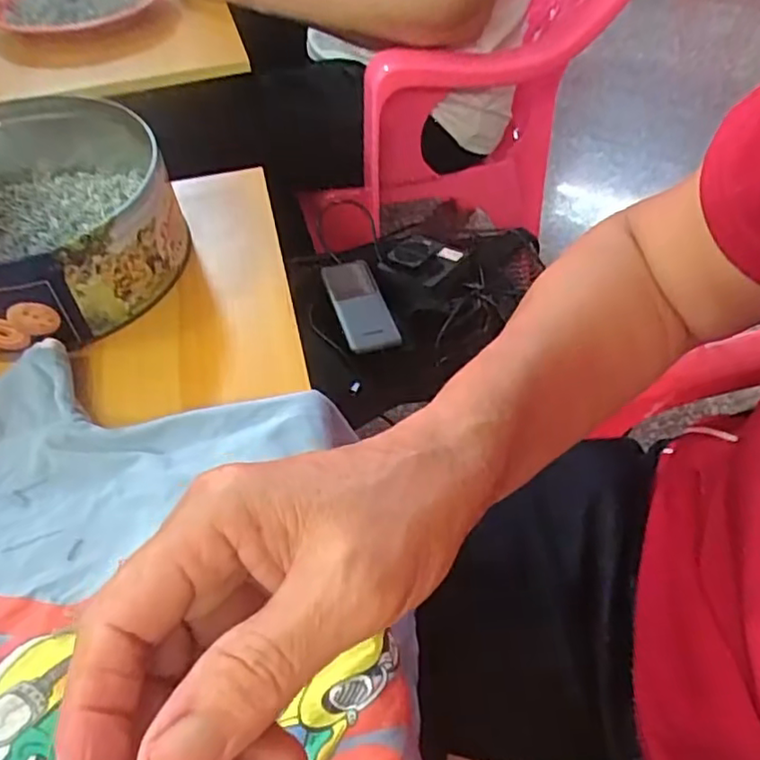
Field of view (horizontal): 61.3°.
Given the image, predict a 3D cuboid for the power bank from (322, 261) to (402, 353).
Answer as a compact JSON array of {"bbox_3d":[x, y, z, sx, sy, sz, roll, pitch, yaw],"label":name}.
[{"bbox_3d":[-0.020,-0.078,0.659,0.050,0.012,0.123,-15,49,-10],"label":"power bank"}]

